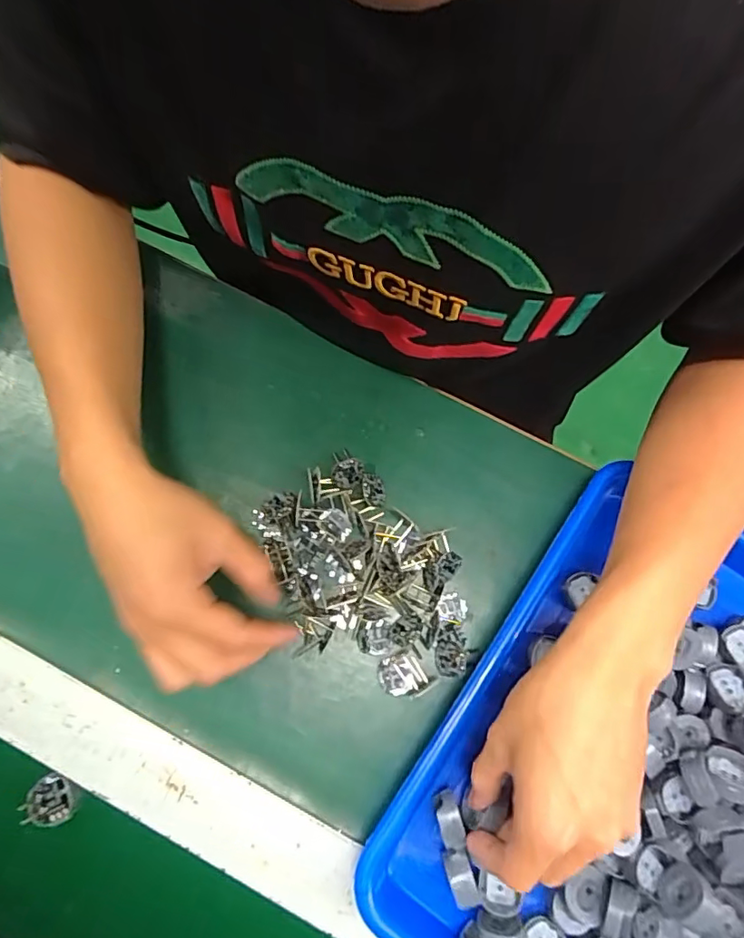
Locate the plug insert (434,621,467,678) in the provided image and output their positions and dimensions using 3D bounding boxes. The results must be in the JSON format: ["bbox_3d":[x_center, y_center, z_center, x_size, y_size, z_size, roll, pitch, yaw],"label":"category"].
[{"bbox_3d":[0.053,0.122,0.355,0.020,0.006,0.033,6,75,-1],"label":"plug insert"}]

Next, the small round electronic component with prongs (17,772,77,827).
[{"bbox_3d":[-0.200,0.205,0.325,0.025,0.014,0.028,-26,78,-9],"label":"small round electronic component with prongs"}]

